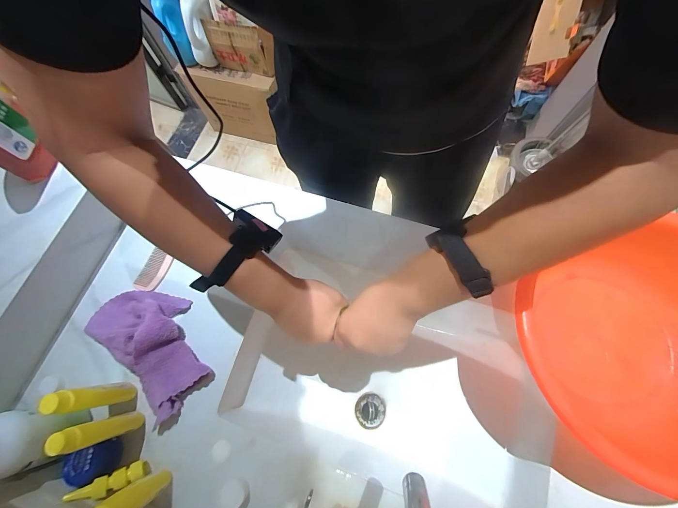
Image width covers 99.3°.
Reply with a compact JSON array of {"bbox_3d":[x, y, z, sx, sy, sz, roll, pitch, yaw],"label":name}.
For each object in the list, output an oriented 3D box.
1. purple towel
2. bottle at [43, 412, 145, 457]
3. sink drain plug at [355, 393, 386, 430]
[{"bbox_3d":[-0.324,0.151,0.500,0.149,0.047,0.245,-42,74,-12],"label":"purple towel"},{"bbox_3d":[-0.351,0.260,0.425,0.030,0.133,0.029,2,71,3],"label":"bottle"},{"bbox_3d":[0.065,0.327,0.601,0.061,0.009,0.063,8,71,5],"label":"sink drain plug"}]

